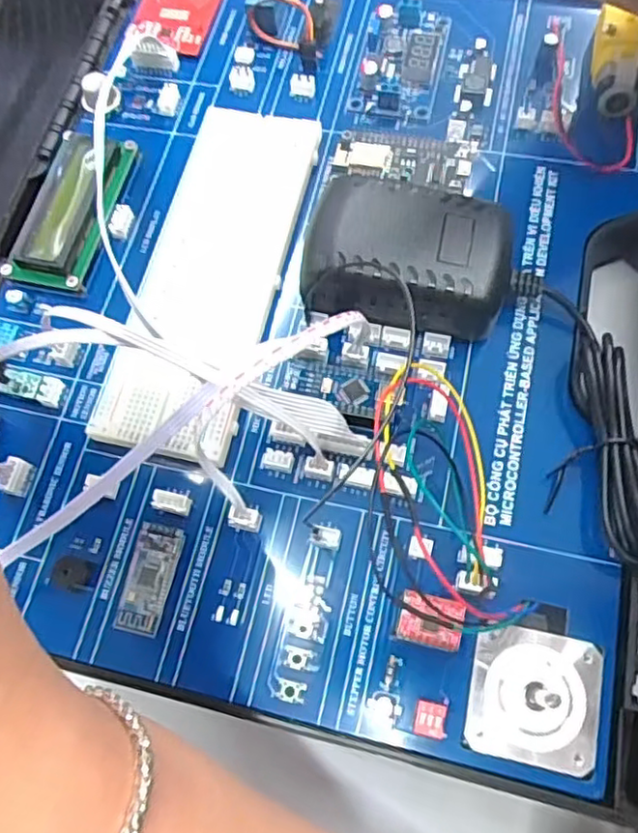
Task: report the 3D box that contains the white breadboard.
[{"bbox_3d":[-0.045,-0.062,0.277,0.056,0.011,0.163,10,70,9],"label":"white breadboard"}]

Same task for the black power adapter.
[{"bbox_3d":[0.034,-0.060,0.258,0.074,0.036,0.048,10,70,9],"label":"black power adapter"}]

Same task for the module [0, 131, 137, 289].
[{"bbox_3d":[-0.110,-0.094,0.290,0.038,0.015,0.077,8,69,8],"label":"module"}]

